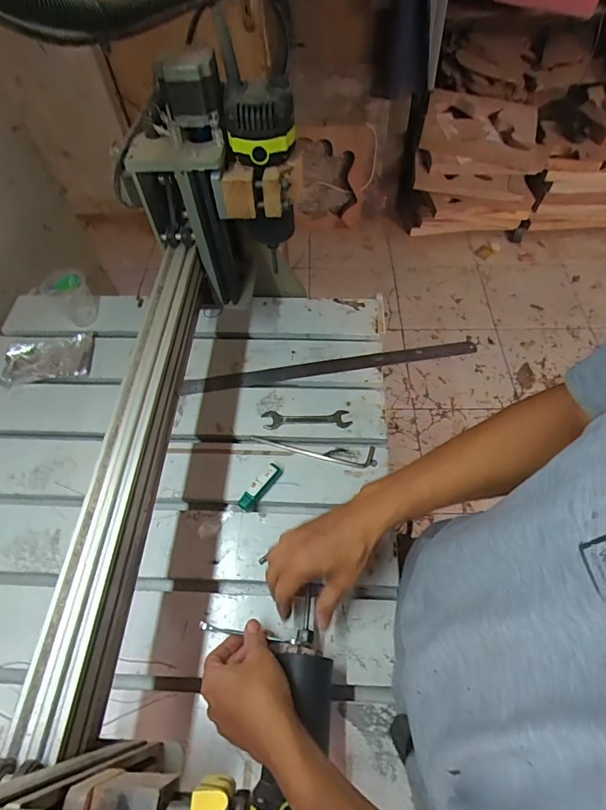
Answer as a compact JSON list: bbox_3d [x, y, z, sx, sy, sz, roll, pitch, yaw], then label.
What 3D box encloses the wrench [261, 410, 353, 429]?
[{"bbox_3d":[0.005,0.023,0.653,0.137,0.004,0.032,0,57,1],"label":"wrench"}]

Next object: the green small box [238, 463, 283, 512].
[{"bbox_3d":[-0.060,0.115,0.591,0.021,0.019,0.074,34,64,21],"label":"green small box"}]

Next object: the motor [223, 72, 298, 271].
[{"bbox_3d":[-0.044,-0.268,0.515,0.075,0.203,0.086,-9,58,-4],"label":"motor"}]

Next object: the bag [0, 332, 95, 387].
[{"bbox_3d":[-0.438,-0.079,0.721,0.141,0.027,0.098,-8,57,-4],"label":"bag"}]

